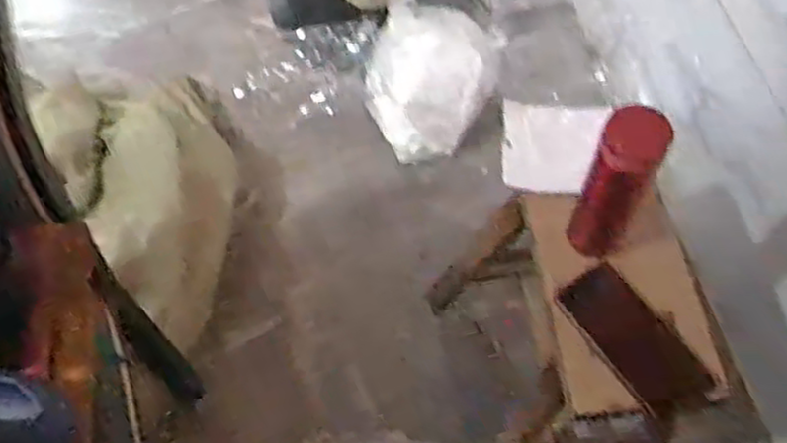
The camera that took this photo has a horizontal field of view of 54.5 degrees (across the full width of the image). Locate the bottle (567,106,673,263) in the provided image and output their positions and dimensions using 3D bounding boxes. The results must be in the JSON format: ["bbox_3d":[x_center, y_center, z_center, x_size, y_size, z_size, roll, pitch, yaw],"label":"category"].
[{"bbox_3d":[0.211,-0.033,0.733,0.057,0.169,0.058,27,63,13],"label":"bottle"}]

